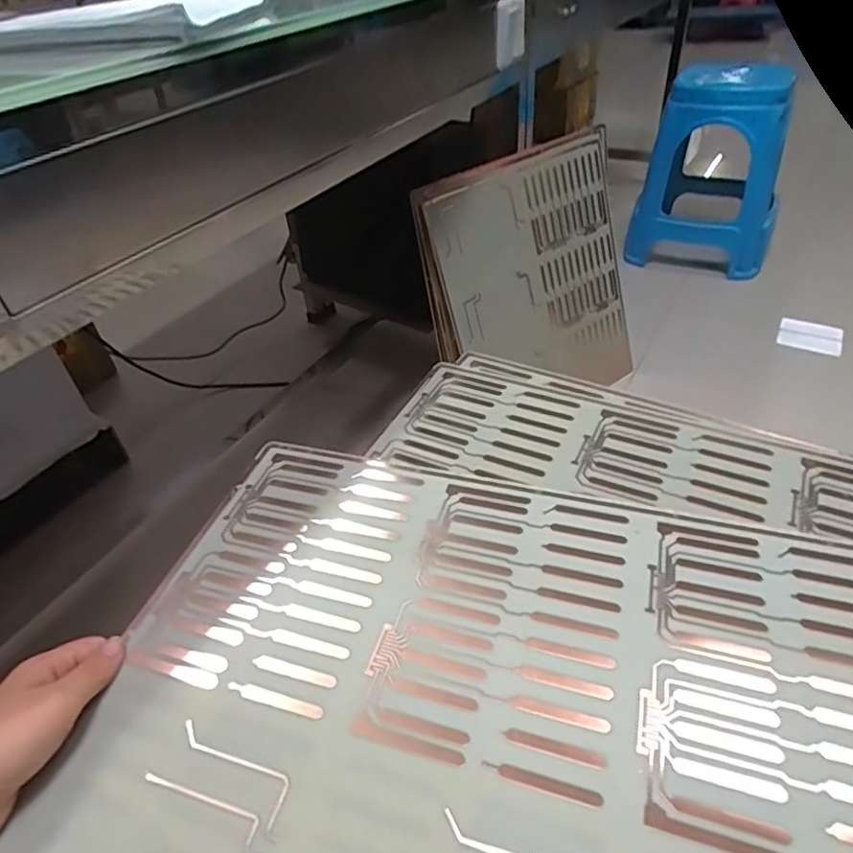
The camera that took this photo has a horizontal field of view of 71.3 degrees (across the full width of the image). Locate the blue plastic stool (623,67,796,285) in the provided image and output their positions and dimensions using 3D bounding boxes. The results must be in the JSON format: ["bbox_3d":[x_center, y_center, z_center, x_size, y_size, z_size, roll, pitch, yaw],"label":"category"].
[{"bbox_3d":[0.785,-0.730,1.633,0.355,0.458,0.369,11,43,20],"label":"blue plastic stool"}]

